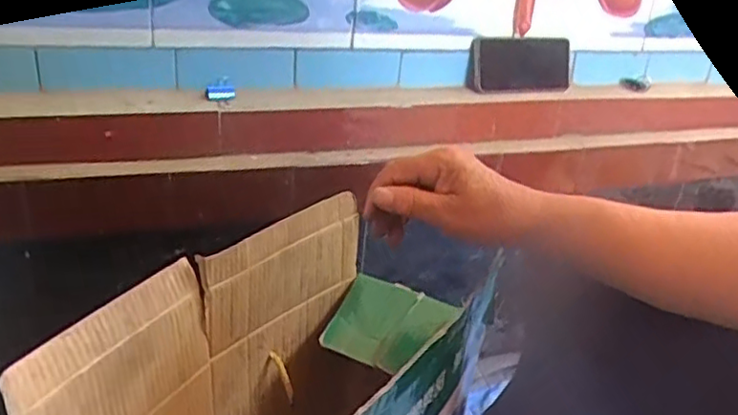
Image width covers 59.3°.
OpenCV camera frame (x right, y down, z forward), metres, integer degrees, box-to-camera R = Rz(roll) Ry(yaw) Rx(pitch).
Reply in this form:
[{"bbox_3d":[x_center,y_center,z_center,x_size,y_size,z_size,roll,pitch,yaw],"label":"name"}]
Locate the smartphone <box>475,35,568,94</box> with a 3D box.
[{"bbox_3d":[0.219,-0.202,0.915,0.158,0.076,0.007,-7,11,-28],"label":"smartphone"}]

